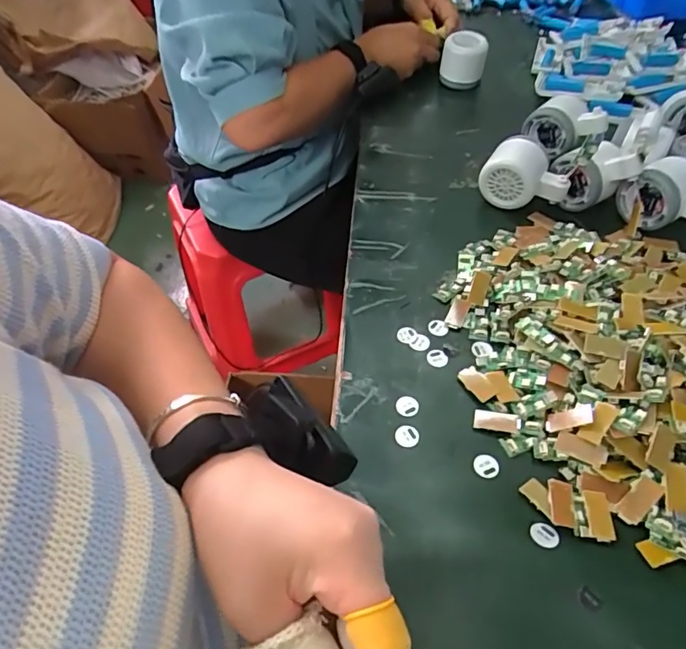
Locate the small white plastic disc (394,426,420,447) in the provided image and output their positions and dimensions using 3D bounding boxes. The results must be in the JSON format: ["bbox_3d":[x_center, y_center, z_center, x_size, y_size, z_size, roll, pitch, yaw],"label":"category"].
[{"bbox_3d":[0.046,0.081,0.367,0.017,0.004,0.016,-1,50,1],"label":"small white plastic disc"}]

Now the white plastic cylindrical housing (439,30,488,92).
[{"bbox_3d":[0.168,-0.369,0.700,0.061,0.055,0.059,12,51,11],"label":"white plastic cylindrical housing"}]

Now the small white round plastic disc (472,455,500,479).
[{"bbox_3d":[0.100,0.098,0.352,0.017,0.004,0.016,-1,50,1],"label":"small white round plastic disc"}]

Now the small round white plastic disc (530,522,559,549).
[{"bbox_3d":[0.126,0.131,0.315,0.017,0.004,0.015,33,58,25],"label":"small round white plastic disc"}]

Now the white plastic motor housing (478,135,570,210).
[{"bbox_3d":[0.189,-0.153,0.520,0.084,0.056,0.057,26,56,21],"label":"white plastic motor housing"}]

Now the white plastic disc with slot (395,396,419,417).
[{"bbox_3d":[0.049,0.062,0.381,0.017,0.004,0.015,12,52,11],"label":"white plastic disc with slot"}]

